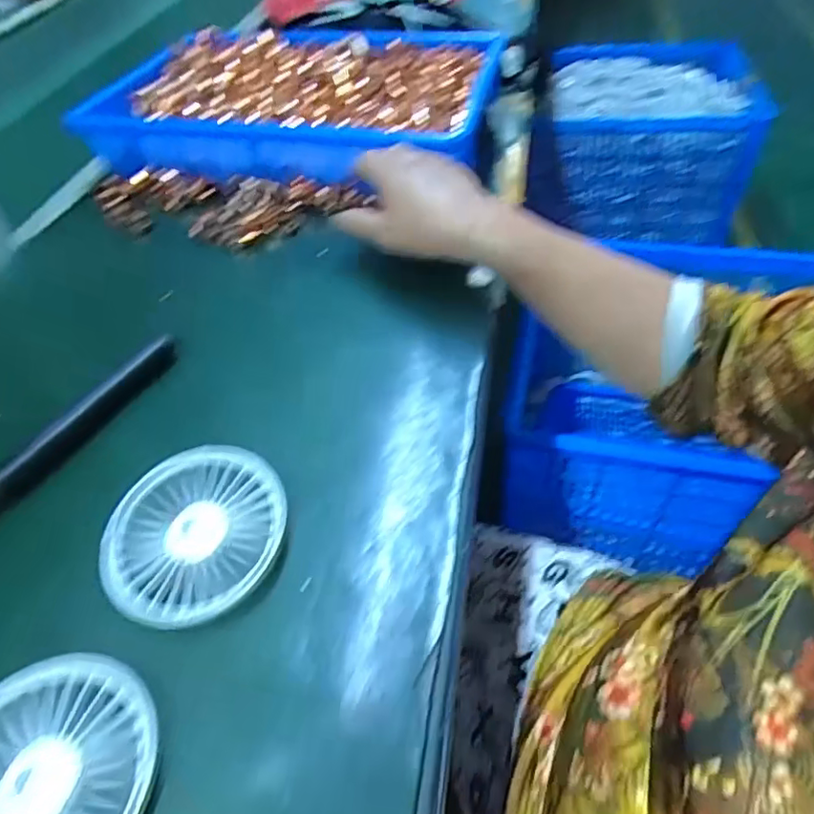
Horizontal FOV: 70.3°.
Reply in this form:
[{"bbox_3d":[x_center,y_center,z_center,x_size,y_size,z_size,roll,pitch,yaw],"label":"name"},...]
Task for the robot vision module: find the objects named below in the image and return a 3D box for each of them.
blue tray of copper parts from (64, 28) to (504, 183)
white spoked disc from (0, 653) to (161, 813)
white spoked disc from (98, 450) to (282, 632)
[{"bbox_3d":[-0.099,-0.289,0.544,0.337,0.054,0.236,9,51,9],"label":"blue tray of copper parts"},{"bbox_3d":[-0.145,0.147,0.230,0.089,0.016,0.086,-3,49,4],"label":"white spoked disc"},{"bbox_3d":[-0.106,0.064,0.294,0.082,0.022,0.092,30,58,28],"label":"white spoked disc"}]

